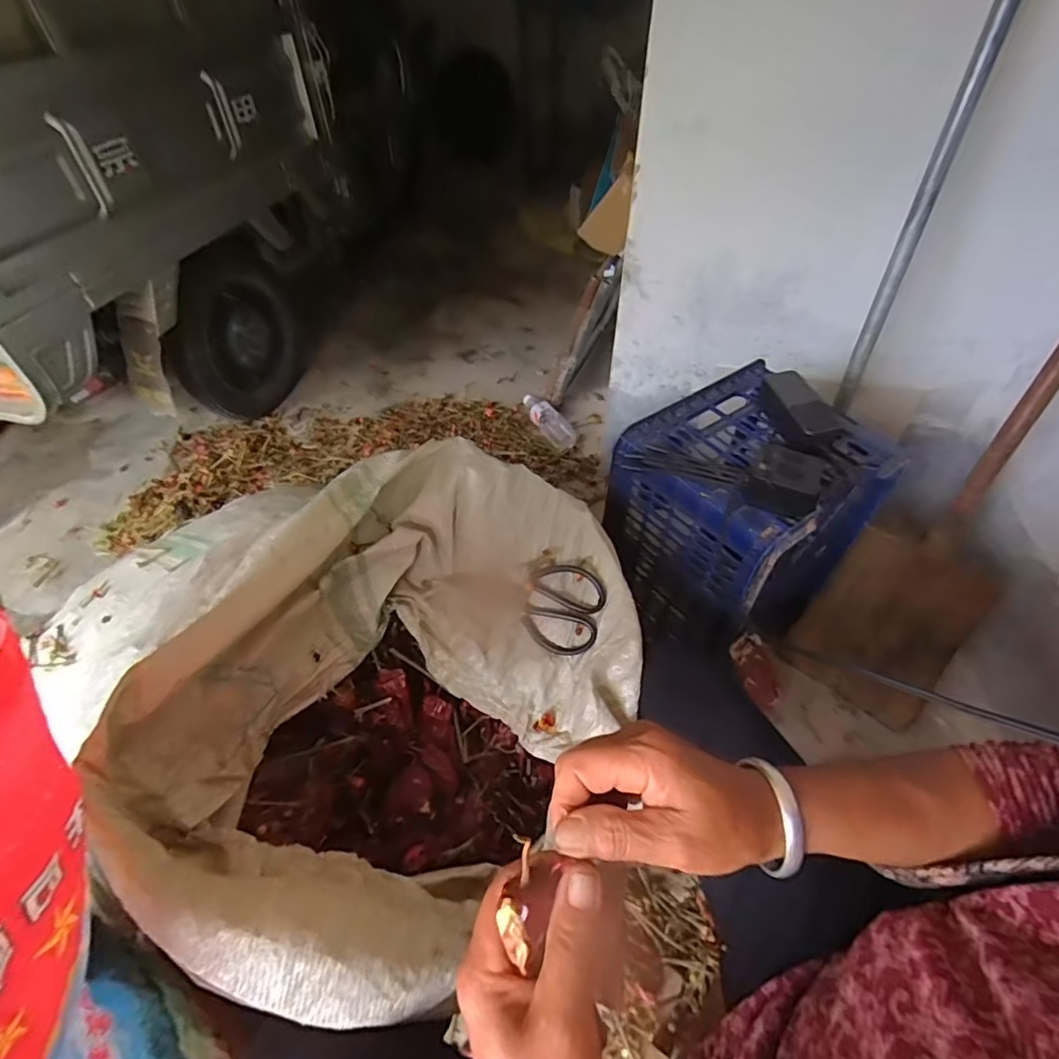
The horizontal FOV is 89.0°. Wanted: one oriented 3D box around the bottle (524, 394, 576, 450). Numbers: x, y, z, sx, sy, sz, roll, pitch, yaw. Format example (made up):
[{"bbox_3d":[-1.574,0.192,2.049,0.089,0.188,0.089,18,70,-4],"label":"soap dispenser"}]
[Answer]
[{"bbox_3d":[0.050,-0.317,1.537,0.087,0.056,0.232,-32,55,-24],"label":"bottle"}]

